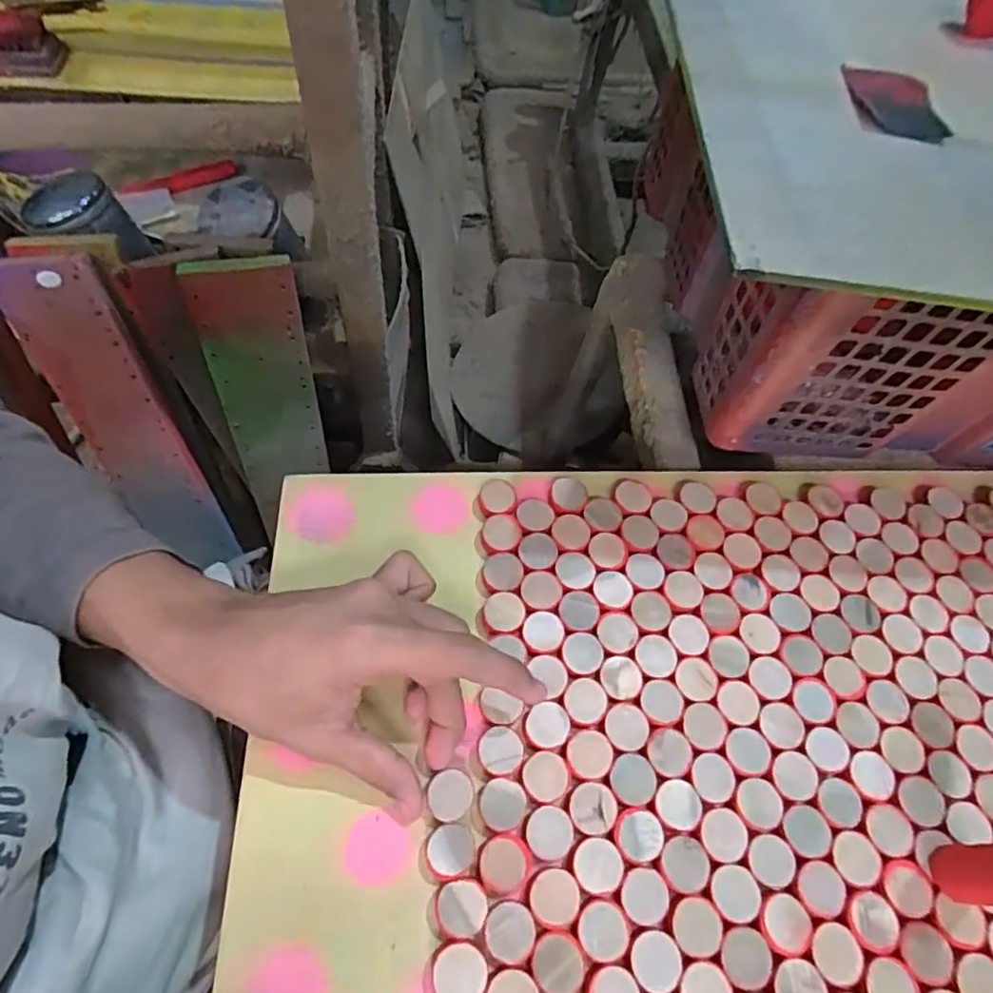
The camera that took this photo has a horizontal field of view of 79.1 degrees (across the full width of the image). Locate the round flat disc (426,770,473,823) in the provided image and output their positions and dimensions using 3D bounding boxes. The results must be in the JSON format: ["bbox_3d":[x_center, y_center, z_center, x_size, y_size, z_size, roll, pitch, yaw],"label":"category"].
[{"bbox_3d":[-0.021,0.137,0.275,0.020,0.004,0.020,3,61,-1],"label":"round flat disc"}]

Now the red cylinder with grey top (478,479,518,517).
[{"bbox_3d":[0.000,0.001,0.353,0.021,0.006,0.024,-7,62,-6],"label":"red cylinder with grey top"}]

